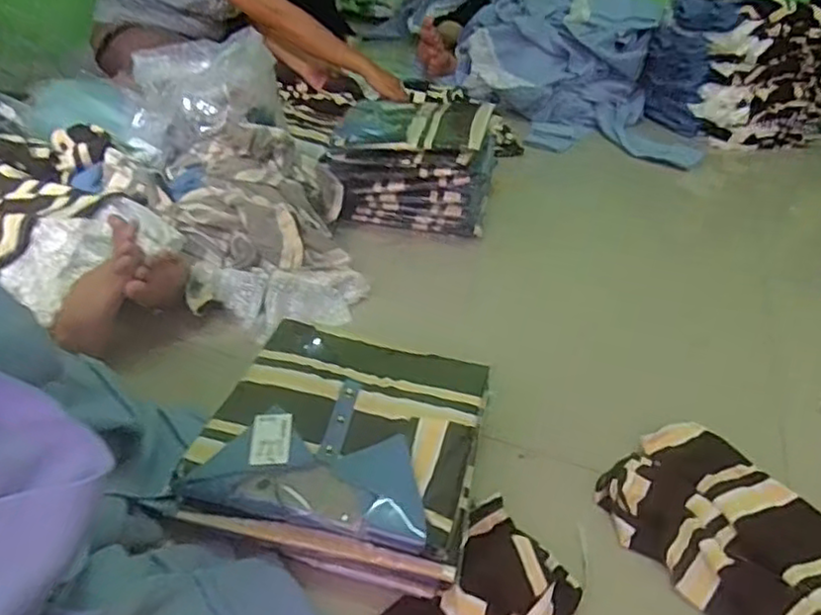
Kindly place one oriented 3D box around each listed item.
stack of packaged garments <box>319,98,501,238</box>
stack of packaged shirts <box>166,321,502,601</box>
[{"bbox_3d":[0.009,-0.286,1.296,0.304,0.191,0.241,9,34,7],"label":"stack of packaged garments"},{"bbox_3d":[-0.066,0.141,0.718,0.277,0.084,0.268,10,34,8],"label":"stack of packaged shirts"}]

